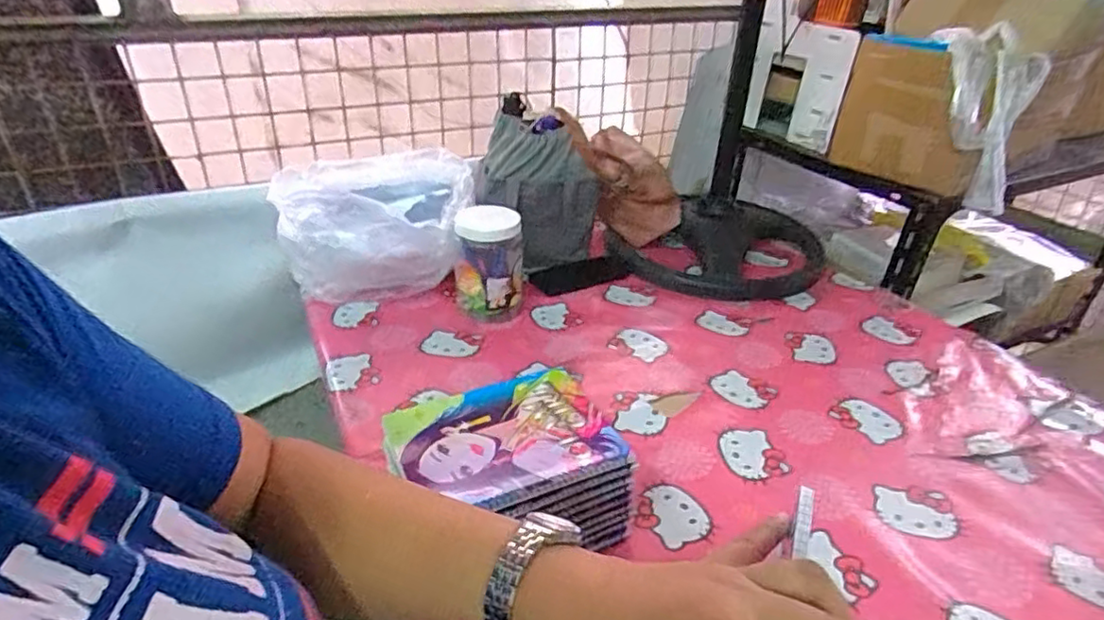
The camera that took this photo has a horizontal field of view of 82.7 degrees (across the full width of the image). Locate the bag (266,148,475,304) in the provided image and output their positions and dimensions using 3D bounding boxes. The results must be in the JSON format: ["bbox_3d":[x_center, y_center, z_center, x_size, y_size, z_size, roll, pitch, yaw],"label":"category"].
[{"bbox_3d":[-0.269,-0.120,1.004,0.292,0.192,0.173,-8,32,-14],"label":"bag"}]

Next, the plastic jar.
[{"bbox_3d":[-0.098,-0.066,0.966,0.102,0.156,0.099,1,32,-1],"label":"plastic jar"}]

